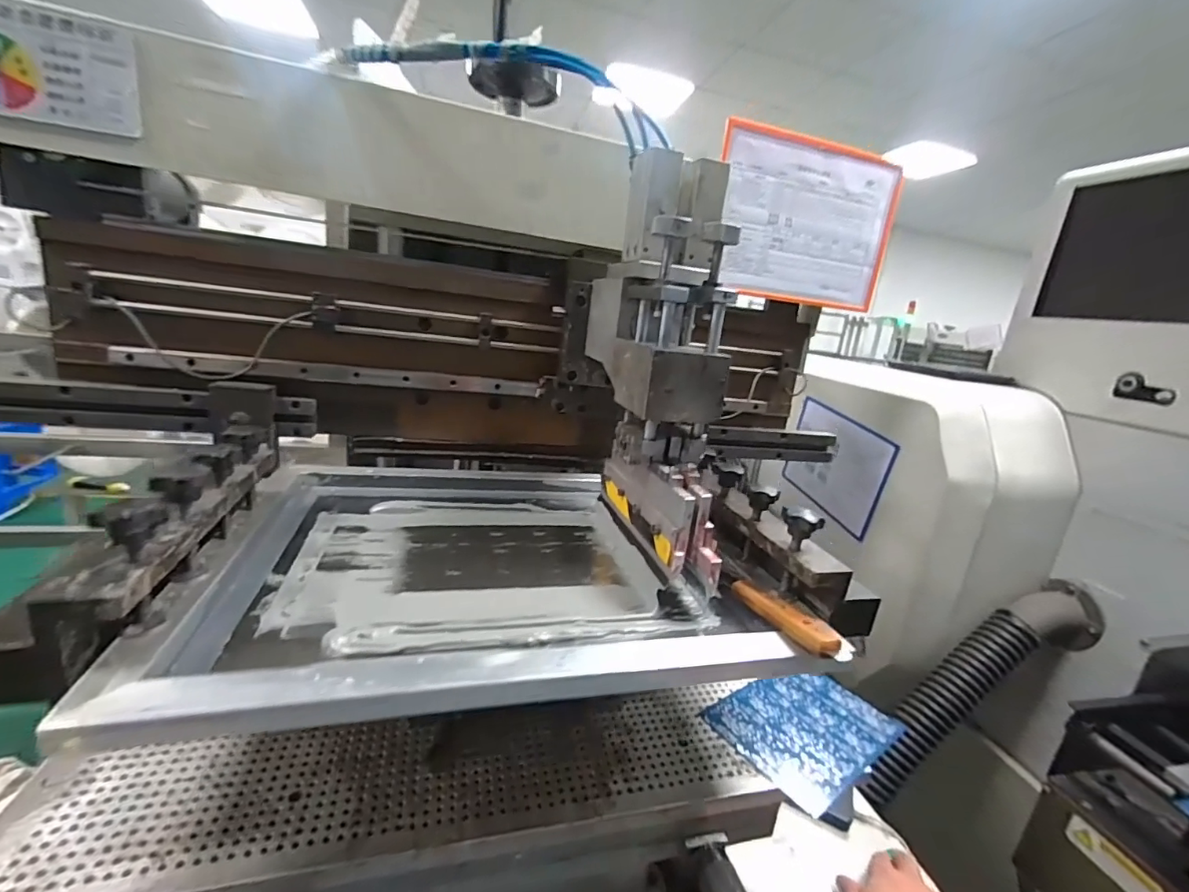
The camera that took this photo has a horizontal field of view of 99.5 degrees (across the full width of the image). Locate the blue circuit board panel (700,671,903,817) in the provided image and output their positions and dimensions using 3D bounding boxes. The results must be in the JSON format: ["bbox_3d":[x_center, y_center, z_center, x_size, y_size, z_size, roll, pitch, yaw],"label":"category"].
[{"bbox_3d":[0.229,0.300,0.547,0.194,0.004,0.133,-5,21,-36],"label":"blue circuit board panel"}]

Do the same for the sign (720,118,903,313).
[{"bbox_3d":[0.323,-0.335,0.762,0.311,0.223,0.018,2,17,-20],"label":"sign"}]

